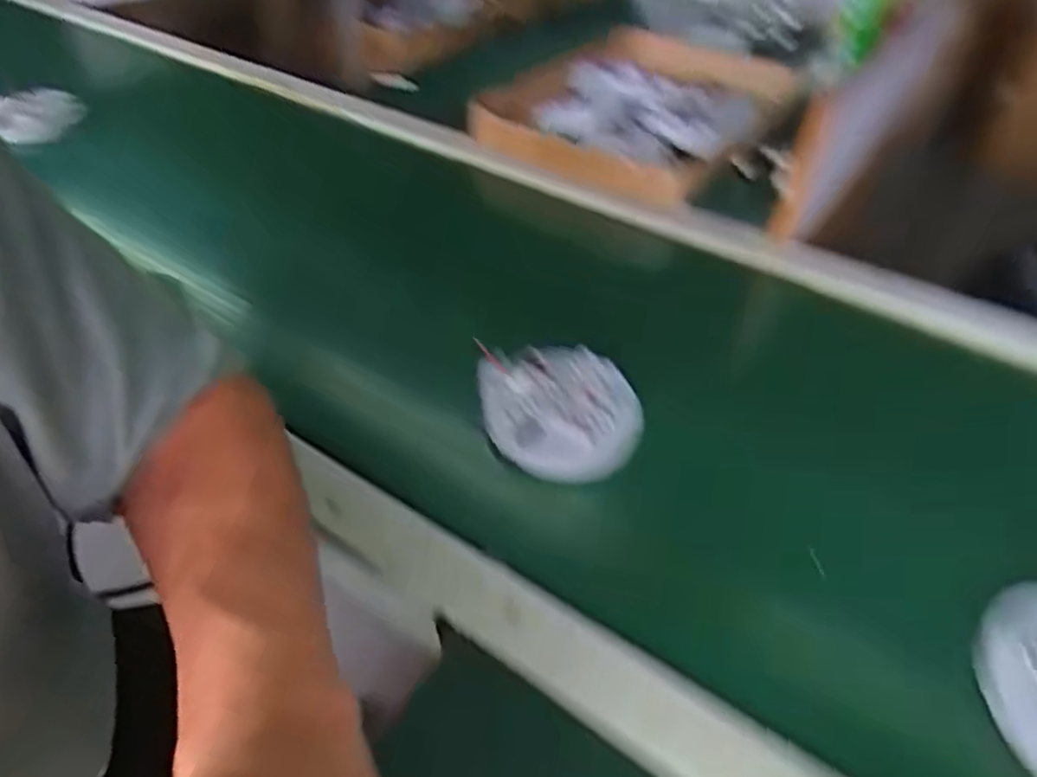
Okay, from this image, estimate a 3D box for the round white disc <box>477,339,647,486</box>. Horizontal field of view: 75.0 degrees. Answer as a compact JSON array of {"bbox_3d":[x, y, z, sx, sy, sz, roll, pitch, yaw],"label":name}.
[{"bbox_3d":[0.027,0.013,0.458,0.105,0.018,0.102,-2,56,3],"label":"round white disc"}]

